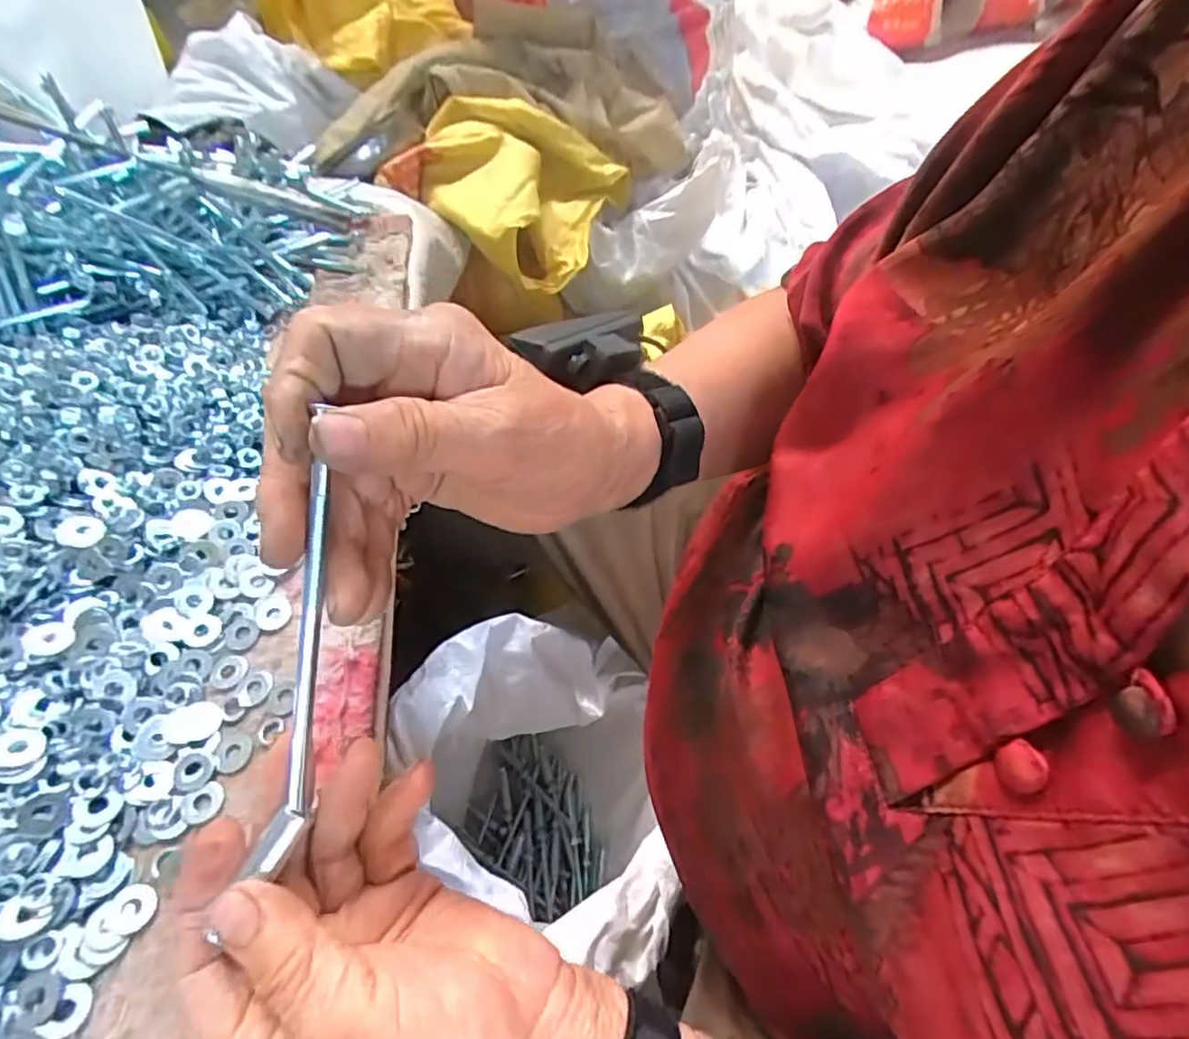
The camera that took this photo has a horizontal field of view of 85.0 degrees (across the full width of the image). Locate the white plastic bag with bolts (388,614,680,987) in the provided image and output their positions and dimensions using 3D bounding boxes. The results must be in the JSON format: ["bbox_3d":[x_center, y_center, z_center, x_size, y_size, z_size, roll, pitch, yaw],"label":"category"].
[{"bbox_3d":[-0.050,0.261,0.567,0.201,0.384,0.237,-5,53,0],"label":"white plastic bag with bolts"}]

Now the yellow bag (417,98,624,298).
[{"bbox_3d":[-0.084,-0.329,0.642,0.176,0.094,0.218,15,56,14],"label":"yellow bag"}]

